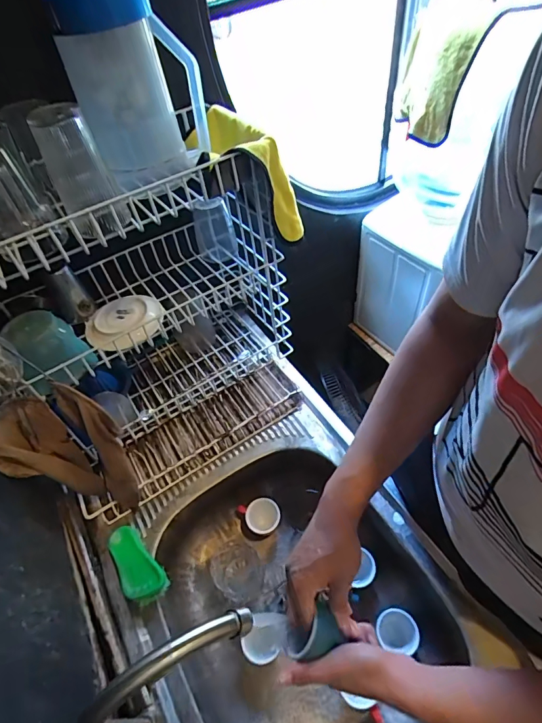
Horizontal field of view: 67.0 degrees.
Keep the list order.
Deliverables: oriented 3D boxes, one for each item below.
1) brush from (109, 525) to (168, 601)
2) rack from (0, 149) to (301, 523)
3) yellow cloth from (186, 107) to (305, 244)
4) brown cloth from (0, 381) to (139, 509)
[{"bbox_3d":[-0.216,0.324,0.651,0.060,0.039,0.126,-38,57,-22],"label":"brush"},{"bbox_3d":[-0.196,-0.072,0.698,0.486,0.451,0.339,-31,54,-18],"label":"rack"},{"bbox_3d":[-0.049,-0.303,0.656,0.083,0.149,0.227,-35,56,-20],"label":"yellow cloth"},{"bbox_3d":[-0.293,0.143,0.631,0.118,0.233,0.110,-2,51,5],"label":"brown cloth"}]

